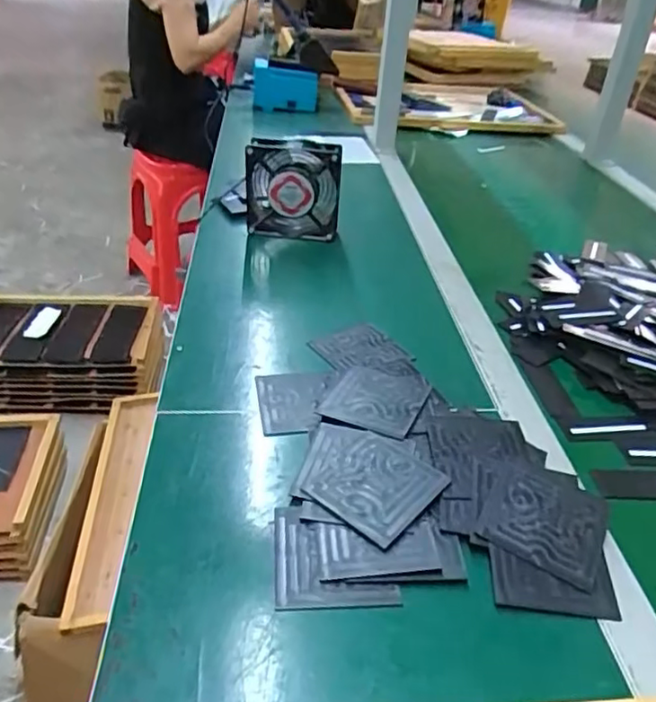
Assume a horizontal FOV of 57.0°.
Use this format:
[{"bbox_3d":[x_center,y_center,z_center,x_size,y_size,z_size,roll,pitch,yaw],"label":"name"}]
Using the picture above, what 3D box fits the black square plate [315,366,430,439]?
[{"bbox_3d":[0.041,0.038,0.525,0.080,0.004,0.087,16,36,16],"label":"black square plate"}]

